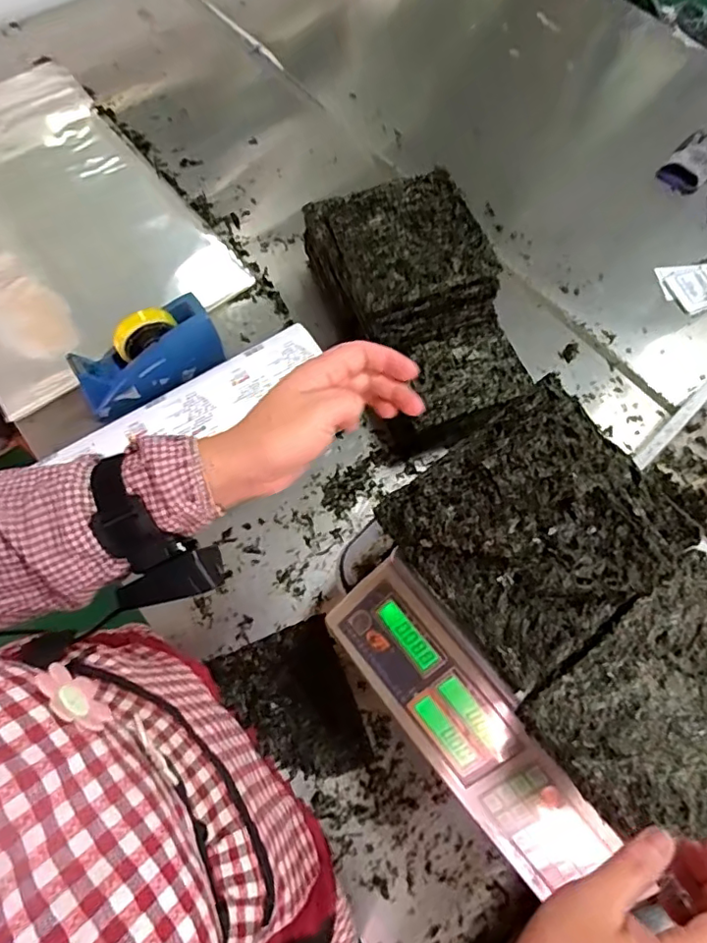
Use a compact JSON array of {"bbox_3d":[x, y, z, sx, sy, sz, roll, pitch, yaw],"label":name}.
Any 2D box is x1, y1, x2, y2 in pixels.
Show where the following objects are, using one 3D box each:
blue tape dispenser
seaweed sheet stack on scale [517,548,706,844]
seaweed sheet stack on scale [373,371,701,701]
[{"bbox_3d":[-0.295,-0.161,0.803,0.203,0.110,0.079,-33,72,-15],"label":"blue tape dispenser"},{"bbox_3d":[0.257,0.184,0.410,0.197,0.020,0.177,-37,73,-16],"label":"seaweed sheet stack on scale"},{"bbox_3d":[0.149,0.040,0.444,0.196,0.038,0.180,-35,73,-15],"label":"seaweed sheet stack on scale"}]

